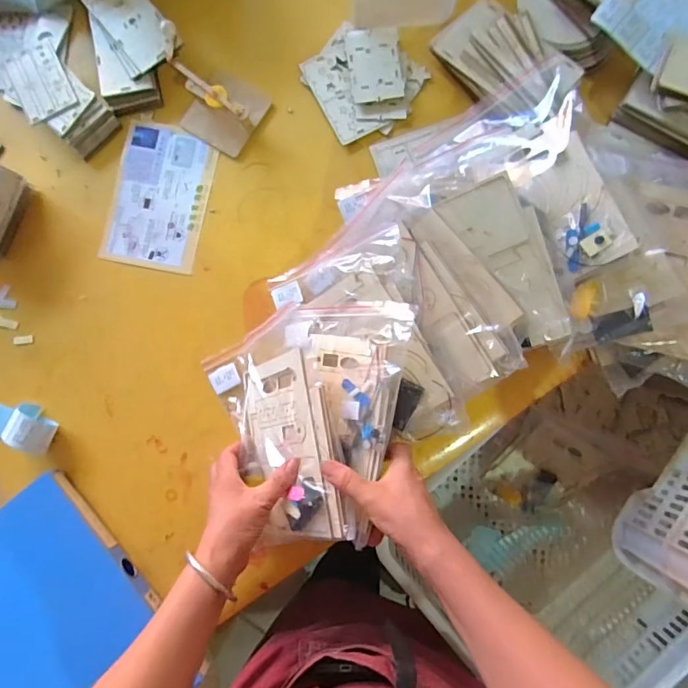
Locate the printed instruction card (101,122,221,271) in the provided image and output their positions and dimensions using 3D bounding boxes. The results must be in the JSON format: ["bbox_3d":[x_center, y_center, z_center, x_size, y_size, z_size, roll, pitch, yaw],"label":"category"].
[{"bbox_3d":[-0.258,-0.206,0.643,0.135,0.004,0.197,12,87,3],"label":"printed instruction card"}]

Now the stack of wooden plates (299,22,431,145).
[{"bbox_3d":[0.026,-0.370,0.633,0.149,0.017,0.157,-38,86,0],"label":"stack of wooden plates"}]

